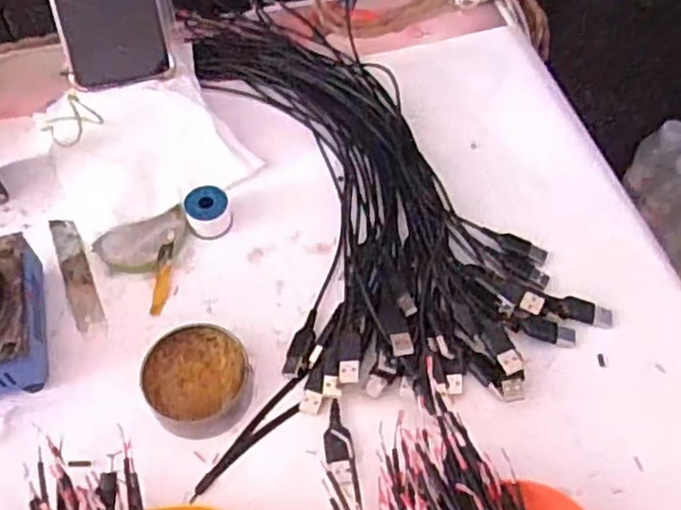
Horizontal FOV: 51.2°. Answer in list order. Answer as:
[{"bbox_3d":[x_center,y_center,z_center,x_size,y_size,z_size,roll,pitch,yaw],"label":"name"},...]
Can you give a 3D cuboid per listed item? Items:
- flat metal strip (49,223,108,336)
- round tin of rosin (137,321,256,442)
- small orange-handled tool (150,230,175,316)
[{"bbox_3d":[-0.180,0.014,0.490,0.018,0.004,0.101,-18,59,-16],"label":"flat metal strip"},{"bbox_3d":[-0.087,0.076,0.433,0.060,0.029,0.060,0,58,1],"label":"round tin of rosin"},{"bbox_3d":[-0.119,0.012,0.482,0.010,0.010,0.059,3,71,6],"label":"small orange-handled tool"}]

